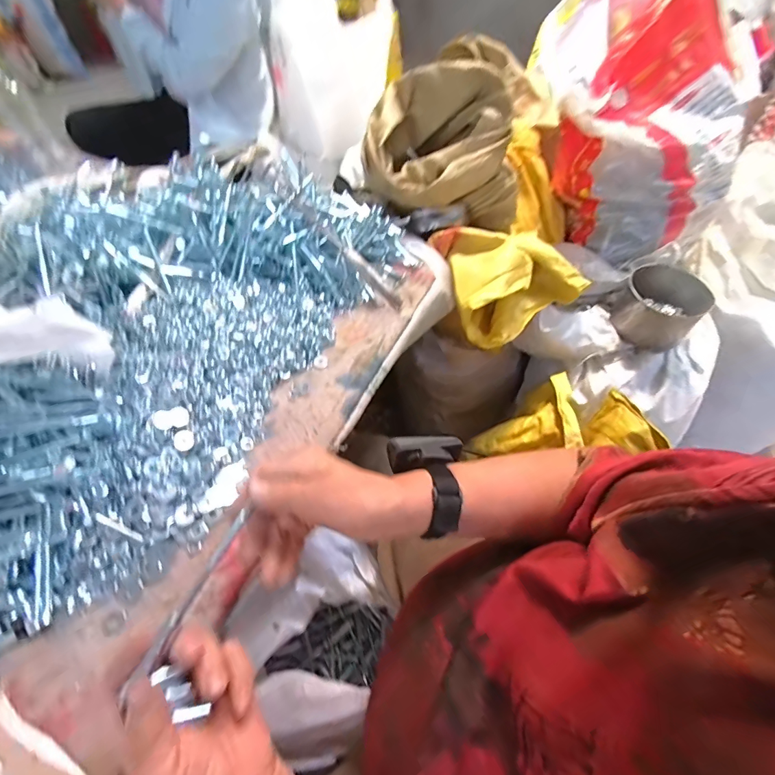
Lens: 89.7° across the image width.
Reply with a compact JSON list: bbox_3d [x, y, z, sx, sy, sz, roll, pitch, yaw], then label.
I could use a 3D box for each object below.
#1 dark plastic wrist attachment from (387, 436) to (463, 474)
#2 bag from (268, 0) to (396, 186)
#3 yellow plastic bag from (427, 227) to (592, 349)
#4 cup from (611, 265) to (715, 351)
[{"bbox_3d":[0.038,0.064,0.377,0.074,0.026,0.033,-5,54,-4],"label":"dark plastic wrist attachment"},{"bbox_3d":[-0.171,-0.887,1.141,0.276,0.383,0.303,-22,57,-16],"label":"bag"},{"bbox_3d":[0.203,-0.185,0.656,0.226,0.117,0.178,-17,56,-13],"label":"yellow plastic bag"},{"bbox_3d":[0.501,-0.152,0.725,0.123,0.094,0.129,1,54,-1],"label":"cup"}]

